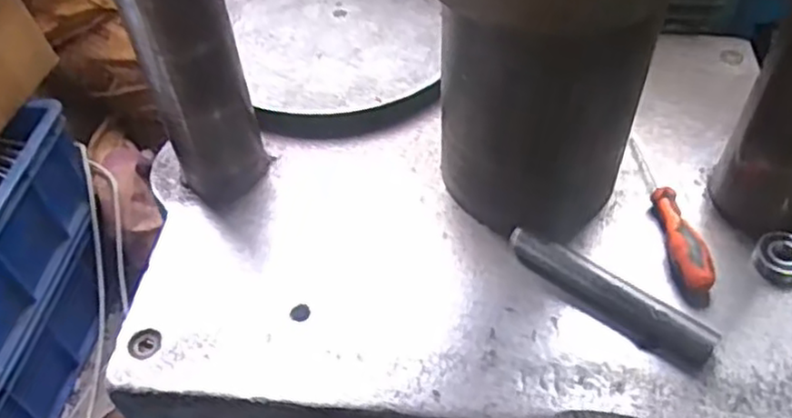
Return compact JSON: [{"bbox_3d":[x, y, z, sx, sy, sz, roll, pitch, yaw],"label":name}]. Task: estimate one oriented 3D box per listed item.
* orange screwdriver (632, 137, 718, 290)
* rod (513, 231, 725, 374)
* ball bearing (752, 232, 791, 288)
[{"bbox_3d":[0.193,-0.003,0.502,0.021,0.024,0.144,-3,50,1],"label":"orange screwdriver"},{"bbox_3d":[0.134,0.055,0.457,0.140,0.024,0.022,32,59,26],"label":"rod"},{"bbox_3d":[0.261,0.033,0.476,0.036,0.016,0.032,-31,55,-21],"label":"ball bearing"}]

